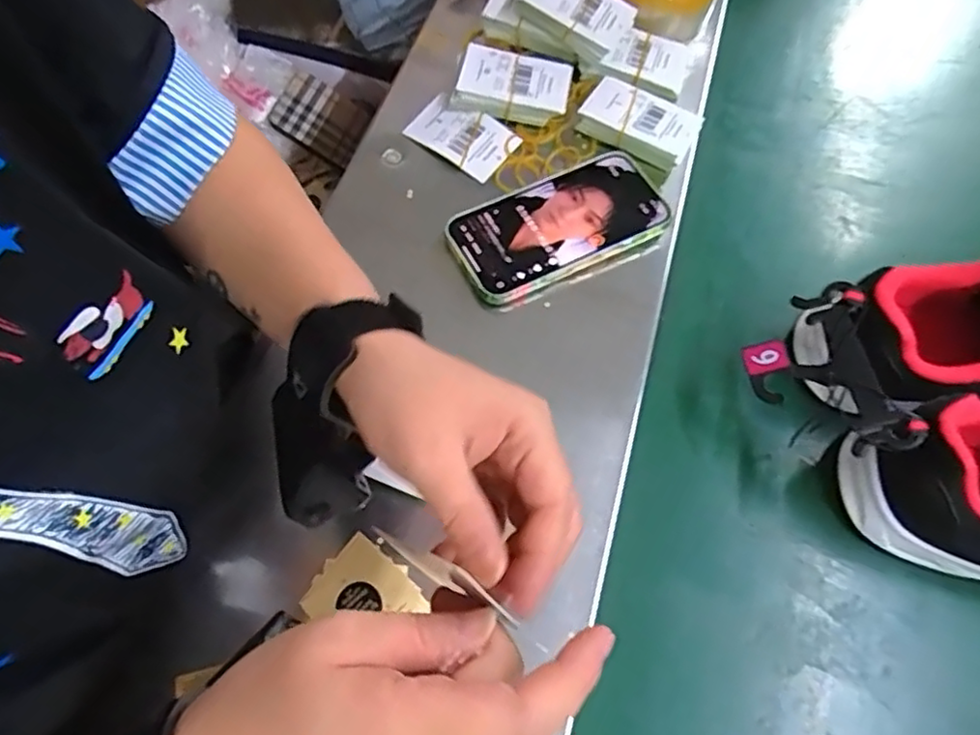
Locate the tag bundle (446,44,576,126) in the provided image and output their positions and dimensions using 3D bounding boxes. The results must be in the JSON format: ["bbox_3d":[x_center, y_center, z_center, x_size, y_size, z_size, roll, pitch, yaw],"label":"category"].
[{"bbox_3d":[0.018,-0.215,0.490,0.085,0.026,0.054,7,64,3],"label":"tag bundle"}]

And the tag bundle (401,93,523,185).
[{"bbox_3d":[-0.023,-0.175,0.481,0.078,0.015,0.049,33,67,14],"label":"tag bundle"}]

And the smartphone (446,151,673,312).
[{"bbox_3d":[0.048,-0.099,0.448,0.147,0.018,0.080,-22,66,-11],"label":"smartphone"}]

